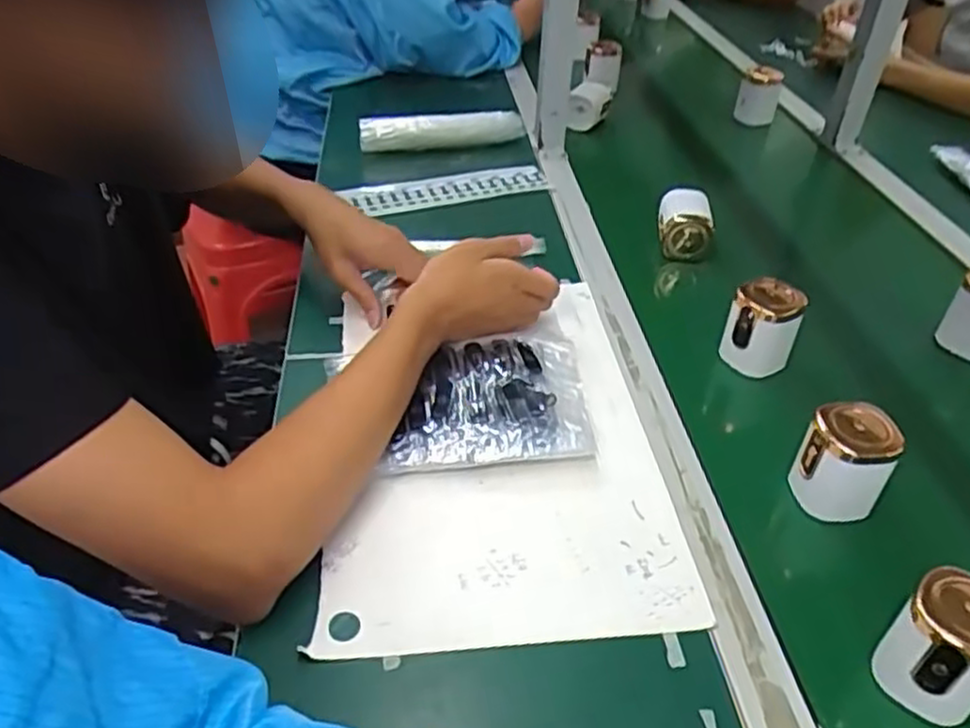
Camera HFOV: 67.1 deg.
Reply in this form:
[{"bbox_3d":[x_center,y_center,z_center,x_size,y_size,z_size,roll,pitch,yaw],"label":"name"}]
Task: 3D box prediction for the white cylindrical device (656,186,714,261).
[{"bbox_3d":[0.224,-0.161,0.833,0.066,0.062,0.068,7,39,7],"label":"white cylindrical device"}]

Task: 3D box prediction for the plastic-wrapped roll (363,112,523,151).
[{"bbox_3d":[-0.062,-0.326,1.021,0.220,0.045,0.044,-6,39,-10],"label":"plastic-wrapped roll"}]

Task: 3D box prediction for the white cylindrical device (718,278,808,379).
[{"bbox_3d":[0.255,-0.041,0.667,0.060,0.084,0.066,0,41,0],"label":"white cylindrical device"}]

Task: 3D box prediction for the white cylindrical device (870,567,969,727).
[{"bbox_3d":[0.266,0.161,0.419,0.051,0.072,0.055,0,41,0],"label":"white cylindrical device"}]

